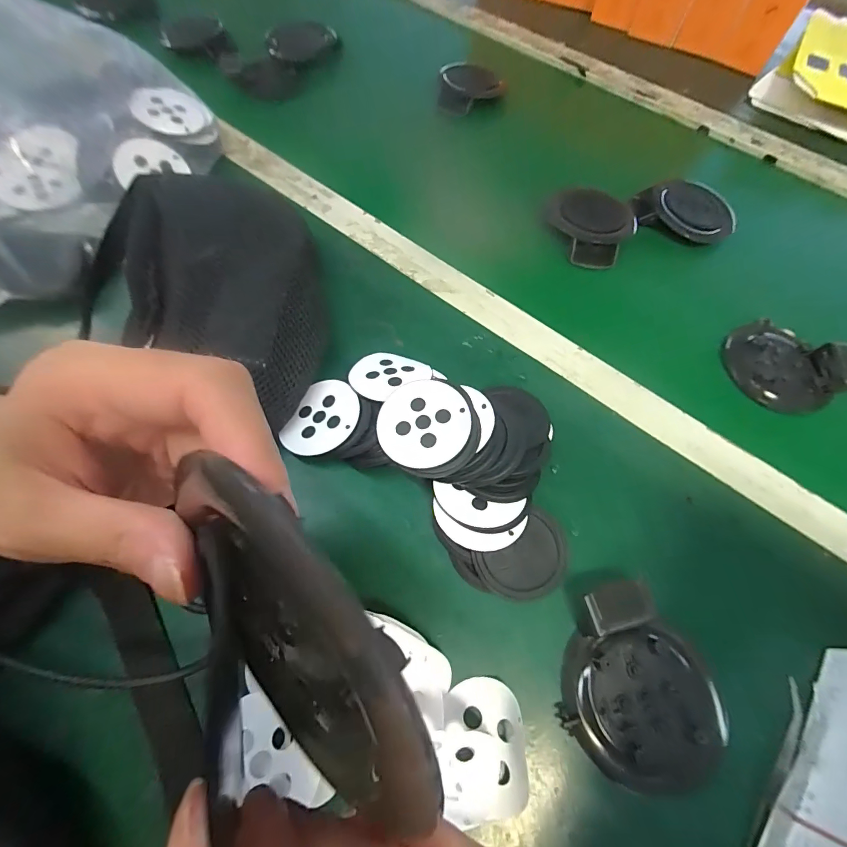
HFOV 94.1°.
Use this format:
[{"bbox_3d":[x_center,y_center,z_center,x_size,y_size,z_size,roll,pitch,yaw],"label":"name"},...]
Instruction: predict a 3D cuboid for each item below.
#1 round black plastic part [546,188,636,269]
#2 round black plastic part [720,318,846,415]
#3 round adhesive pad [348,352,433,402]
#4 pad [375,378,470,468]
[{"bbox_3d":[0.167,-0.200,0.412,0.085,0.044,0.084,1,64,-3],"label":"round black plastic part"},{"bbox_3d":[0.327,-0.056,0.350,0.088,0.031,0.089,1,64,-3],"label":"round black plastic part"},{"bbox_3d":[-0.028,-0.038,0.298,0.057,0.006,0.050,-36,55,-29],"label":"round adhesive pad"},{"bbox_3d":[0.000,-0.001,0.263,0.059,0.004,0.062,-3,67,6],"label":"pad"}]

